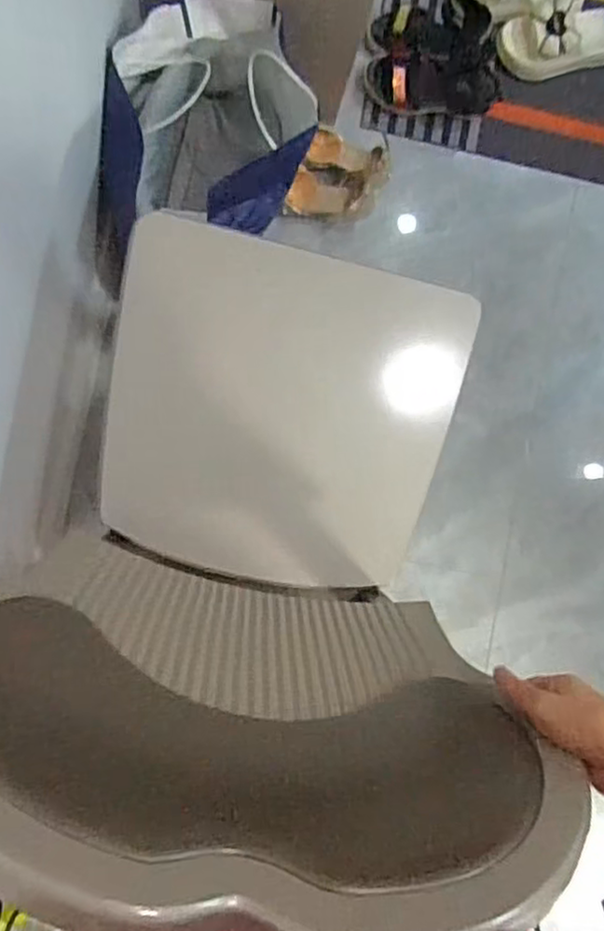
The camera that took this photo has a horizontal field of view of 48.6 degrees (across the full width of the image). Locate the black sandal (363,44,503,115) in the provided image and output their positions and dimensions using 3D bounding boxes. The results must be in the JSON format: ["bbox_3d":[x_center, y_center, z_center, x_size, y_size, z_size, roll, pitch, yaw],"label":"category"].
[{"bbox_3d":[0.224,-0.653,1.142,0.229,0.048,0.092,-3,91,-6],"label":"black sandal"}]

